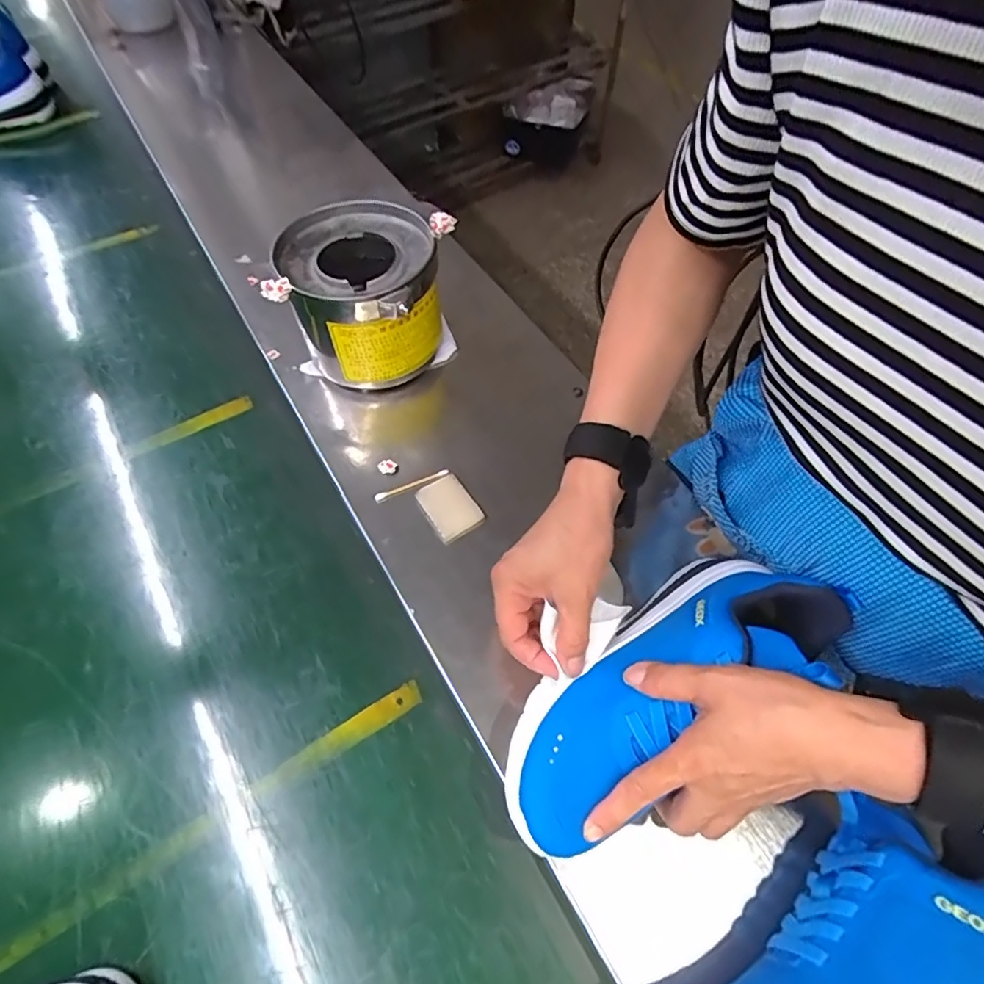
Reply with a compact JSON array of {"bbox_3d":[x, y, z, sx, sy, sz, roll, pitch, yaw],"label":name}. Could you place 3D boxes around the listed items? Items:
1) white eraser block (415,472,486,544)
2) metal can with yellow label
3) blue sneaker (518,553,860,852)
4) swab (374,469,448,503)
[{"bbox_3d":[-0.037,0.012,0.480,0.041,0.008,0.056,-30,64,-19],"label":"white eraser block"},{"bbox_3d":[-0.121,-0.178,0.542,0.141,0.133,0.140,-3,58,-2],"label":"metal can with yellow label"},{"bbox_3d":[0.102,0.115,0.339,0.226,0.086,0.088,-35,65,-9],"label":"blue sneaker"},{"bbox_3d":[-0.071,-0.006,0.492,0.068,0.004,0.008,-22,61,-15],"label":"swab"}]

